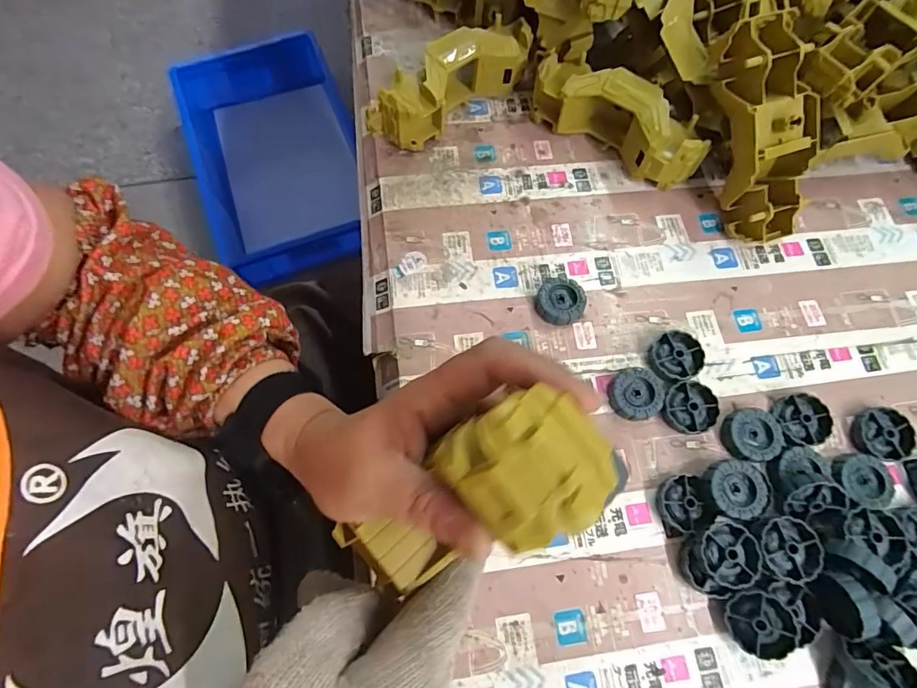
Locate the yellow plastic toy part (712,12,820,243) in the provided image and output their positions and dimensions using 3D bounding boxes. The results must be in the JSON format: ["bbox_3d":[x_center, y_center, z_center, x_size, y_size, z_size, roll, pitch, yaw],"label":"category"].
[{"bbox_3d":[0.243,-0.168,0.371,0.063,0.048,0.173,-16,109,-7],"label":"yellow plastic toy part"}]

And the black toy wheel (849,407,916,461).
[{"bbox_3d":[0.312,0.067,0.349,0.039,0.012,0.036,1,70,-1],"label":"black toy wheel"}]

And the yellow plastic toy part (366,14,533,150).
[{"bbox_3d":[-0.006,-0.238,0.433,0.169,0.051,0.051,-38,76,-14],"label":"yellow plastic toy part"}]

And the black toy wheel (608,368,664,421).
[{"bbox_3d":[0.133,0.038,0.357,0.038,0.013,0.039,1,70,-1],"label":"black toy wheel"}]

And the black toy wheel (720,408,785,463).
[{"bbox_3d":[0.213,0.067,0.345,0.041,0.012,0.036,-6,71,-4],"label":"black toy wheel"}]

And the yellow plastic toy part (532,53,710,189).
[{"bbox_3d":[0.140,-0.198,0.421,0.160,0.056,0.052,37,74,11],"label":"yellow plastic toy part"}]

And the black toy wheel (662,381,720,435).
[{"bbox_3d":[0.173,0.048,0.356,0.041,0.011,0.037,-7,71,-4],"label":"black toy wheel"}]

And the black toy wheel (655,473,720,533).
[{"bbox_3d":[0.158,0.112,0.333,0.035,0.015,0.036,1,70,-1],"label":"black toy wheel"}]

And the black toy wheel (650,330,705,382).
[{"bbox_3d":[0.166,0.010,0.363,0.041,0.011,0.036,-38,76,-14],"label":"black toy wheel"}]

